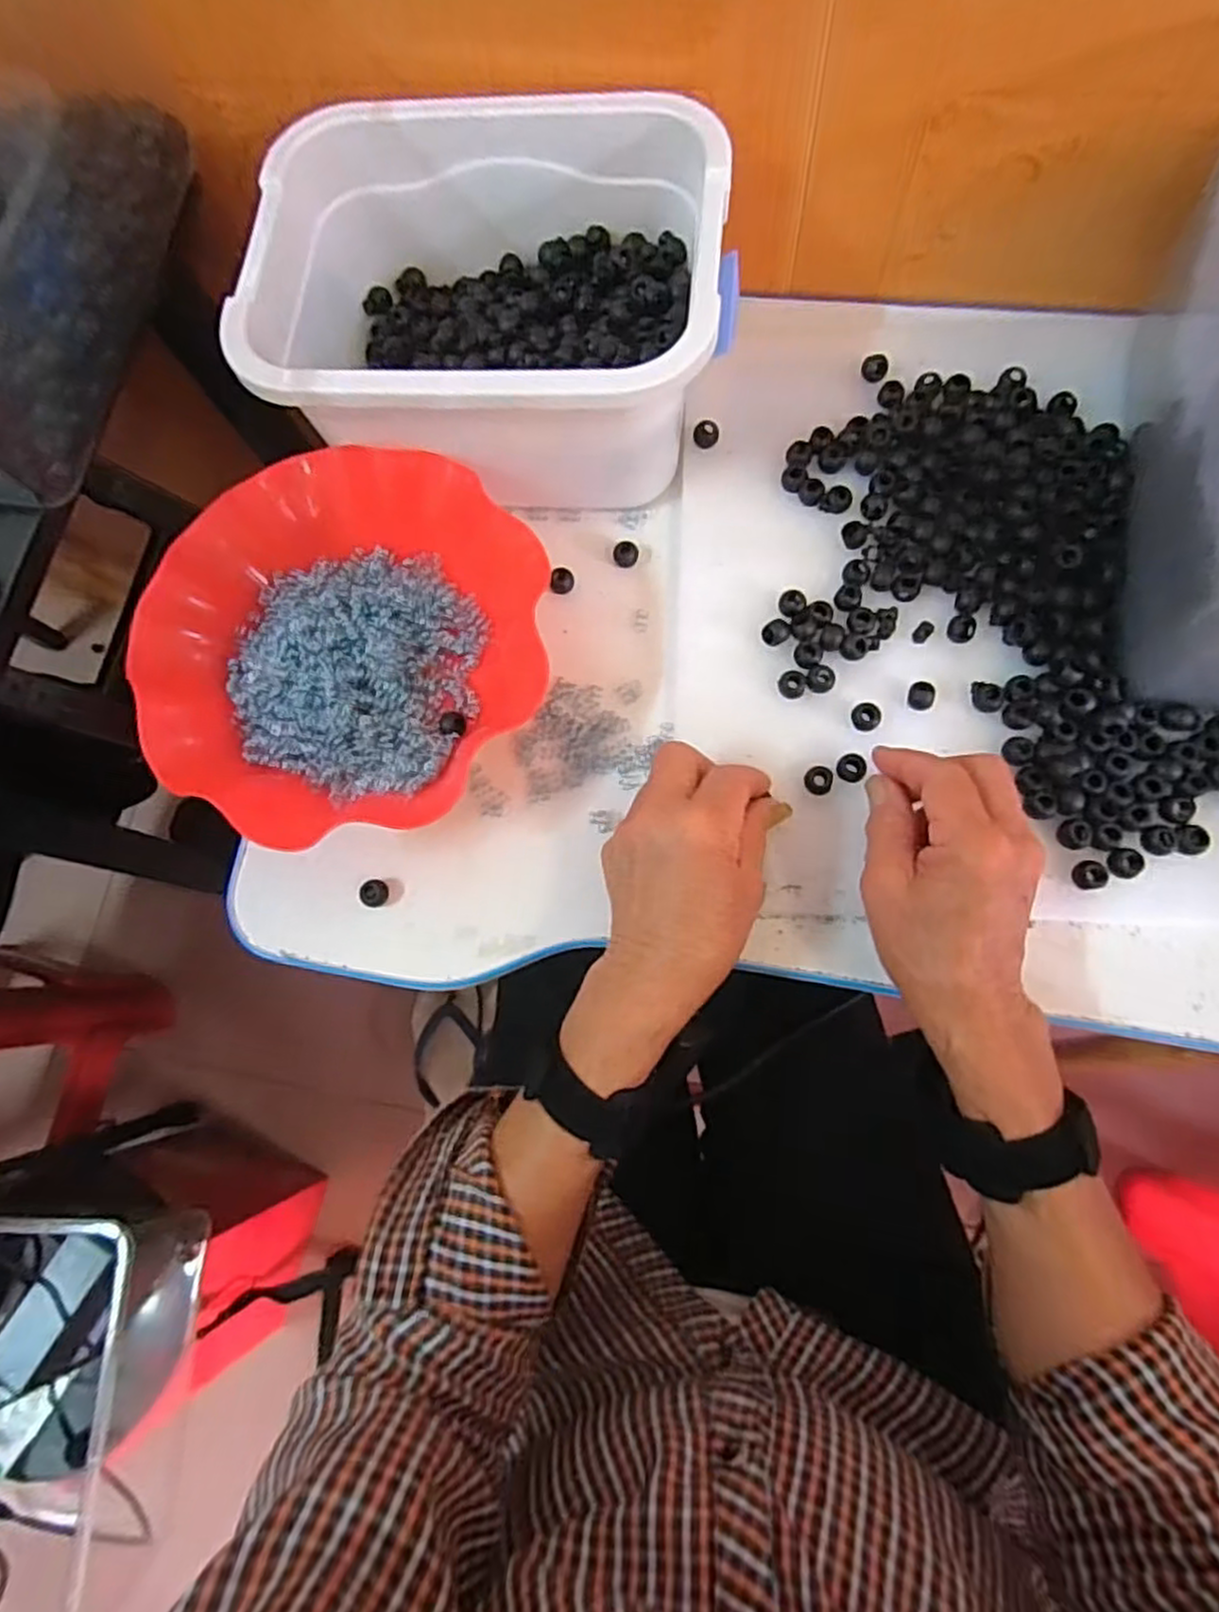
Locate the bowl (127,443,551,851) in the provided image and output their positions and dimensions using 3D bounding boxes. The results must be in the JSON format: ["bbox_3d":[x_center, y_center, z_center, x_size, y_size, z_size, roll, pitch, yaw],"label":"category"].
[{"bbox_3d":[-0.143,-0.091,0.409,0.213,0.055,0.210,-1,83,7],"label":"bowl"}]

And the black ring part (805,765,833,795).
[{"bbox_3d":[0.113,-0.014,0.395,0.015,0.006,0.015,-1,76,5],"label":"black ring part"}]

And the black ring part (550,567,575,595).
[{"bbox_3d":[-0.029,-0.138,0.448,0.014,0.007,0.017,3,77,5],"label":"black ring part"}]

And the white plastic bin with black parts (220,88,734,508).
[{"bbox_3d":[-0.064,-0.278,0.421,0.256,0.109,0.185,6,81,7],"label":"white plastic bin with black parts"}]

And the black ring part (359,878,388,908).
[{"bbox_3d":[-0.133,0.049,0.411,0.015,0.007,0.015,6,77,6],"label":"black ring part"}]

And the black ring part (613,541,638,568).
[{"bbox_3d":[0.010,-0.155,0.451,0.015,0.006,0.015,-1,76,5],"label":"black ring part"}]

